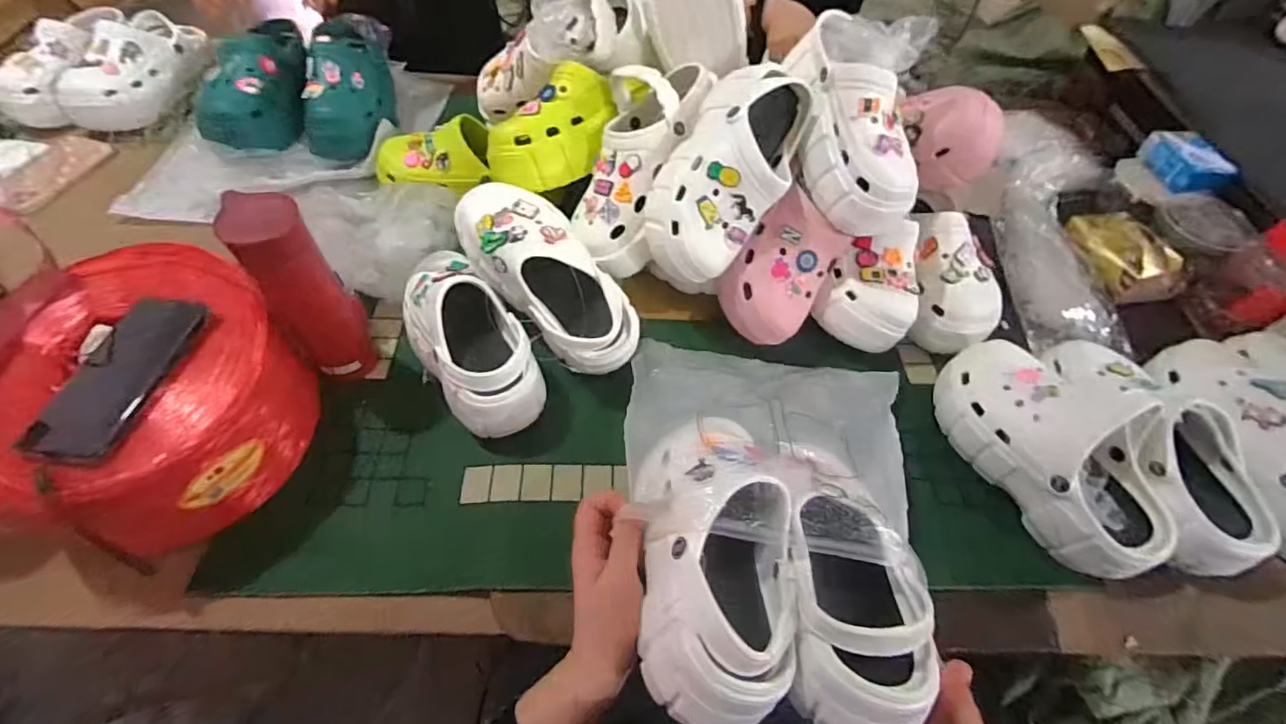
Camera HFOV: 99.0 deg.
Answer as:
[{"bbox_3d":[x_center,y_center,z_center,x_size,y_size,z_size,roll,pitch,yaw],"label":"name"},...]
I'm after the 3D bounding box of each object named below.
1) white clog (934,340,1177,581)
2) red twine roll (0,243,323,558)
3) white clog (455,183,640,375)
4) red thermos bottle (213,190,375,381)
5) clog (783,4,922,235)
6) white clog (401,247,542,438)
[{"bbox_3d":[0.423,0.085,0.566,0.113,0.129,0.253,-22,58,-16],"label":"white clog"},{"bbox_3d":[-0.472,0.034,0.538,0.247,0.129,0.254,22,57,14],"label":"red twine roll"},{"bbox_3d":[-0.102,-0.101,0.613,0.113,0.087,0.253,-40,86,-25],"label":"white clog"},{"bbox_3d":[-0.344,-0.071,0.567,0.062,0.210,0.076,-15,57,-12],"label":"red thermos bottle"},{"bbox_3d":[0.223,-0.262,0.593,0.086,0.098,0.240,-13,81,-10],"label":"clog"},{"bbox_3d":[-0.196,-0.027,0.604,0.101,0.106,0.236,-31,61,-21],"label":"white clog"}]

